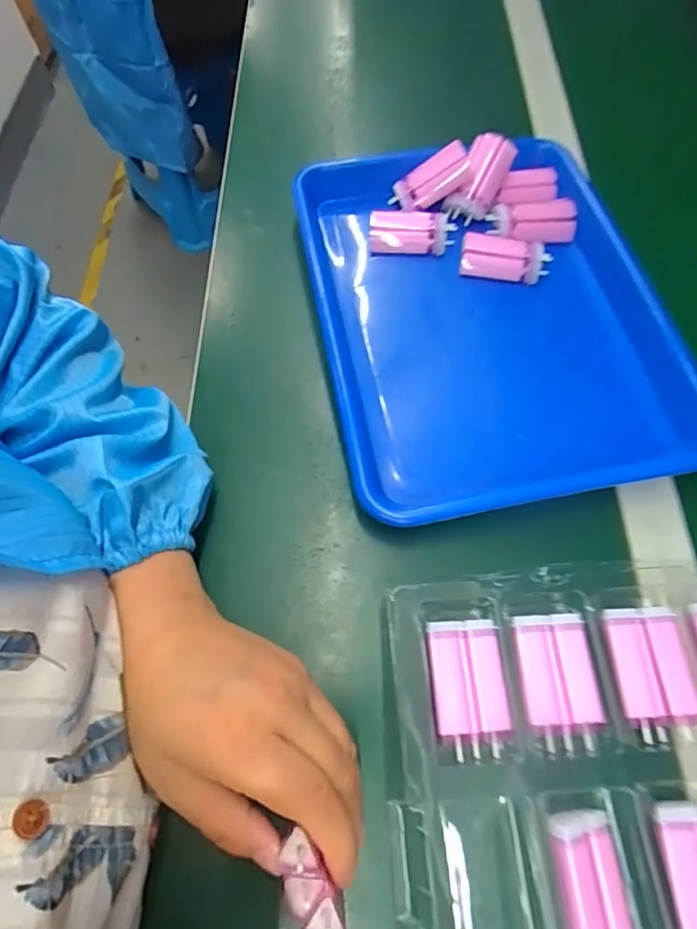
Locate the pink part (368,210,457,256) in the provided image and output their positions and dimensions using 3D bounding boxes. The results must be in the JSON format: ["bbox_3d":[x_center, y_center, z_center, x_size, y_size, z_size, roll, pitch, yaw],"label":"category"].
[{"bbox_3d":[0.053,-0.196,0.440,0.070,0.017,0.037,1,65,0],"label":"pink part"}]

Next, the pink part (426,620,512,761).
[{"bbox_3d":[0.066,0.122,0.289,0.040,0.014,0.067,-3,66,-2],"label":"pink part"}]

